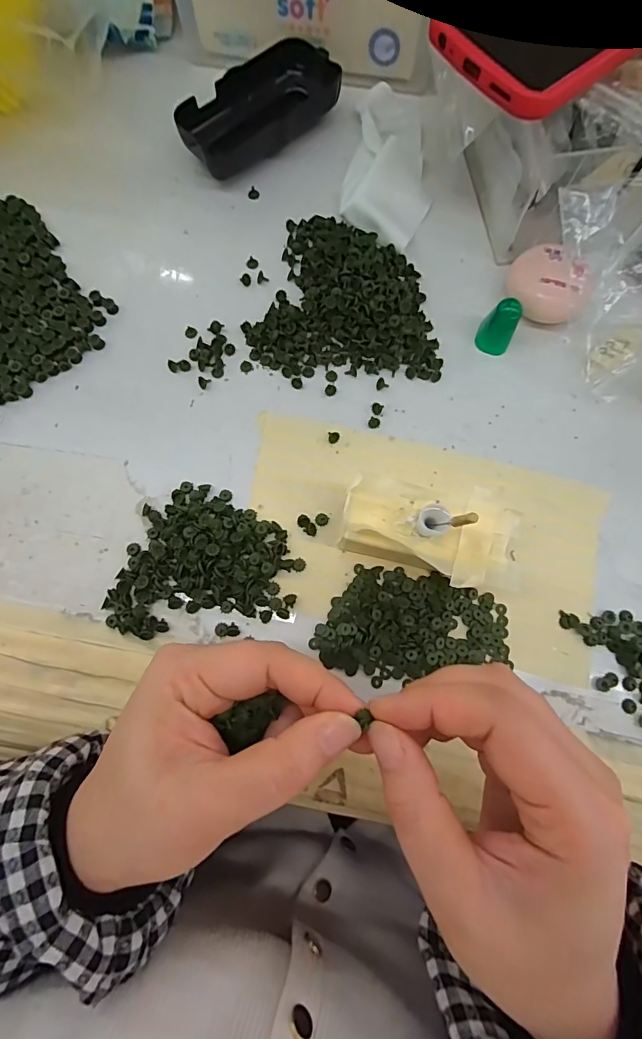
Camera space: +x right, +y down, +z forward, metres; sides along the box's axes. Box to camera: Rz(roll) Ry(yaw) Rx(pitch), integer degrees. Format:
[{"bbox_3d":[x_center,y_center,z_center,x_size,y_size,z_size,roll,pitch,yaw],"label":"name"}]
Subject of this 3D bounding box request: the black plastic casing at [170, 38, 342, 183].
[{"bbox_3d":[-0.041,-0.268,0.300,0.109,0.024,0.053,-40,81,-9],"label":"black plastic casing"}]

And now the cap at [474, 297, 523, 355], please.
[{"bbox_3d":[0.105,-0.112,0.266,0.019,0.028,0.017,32,79,6],"label":"cap"}]

